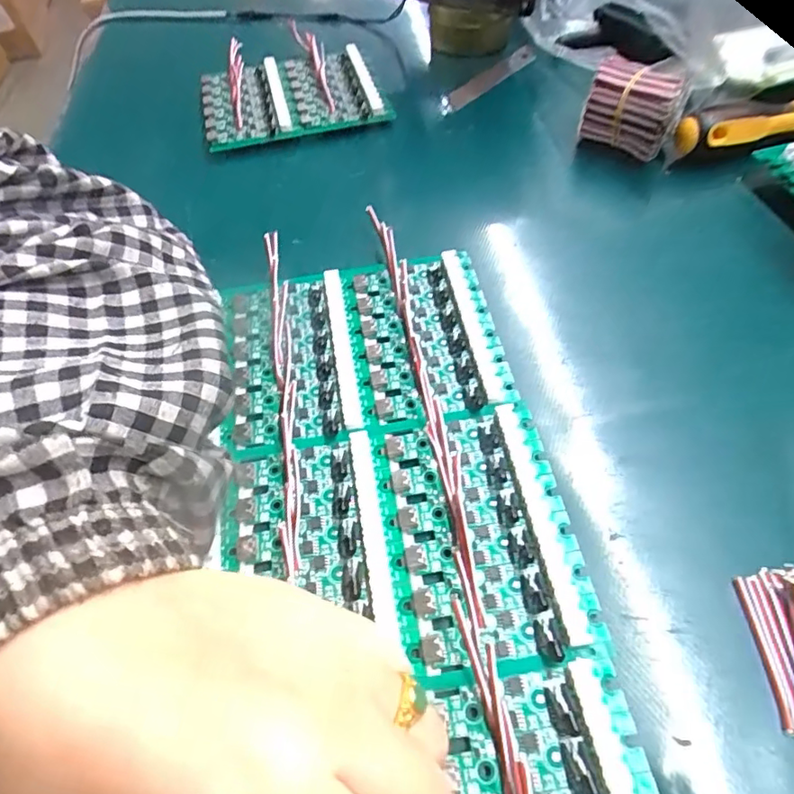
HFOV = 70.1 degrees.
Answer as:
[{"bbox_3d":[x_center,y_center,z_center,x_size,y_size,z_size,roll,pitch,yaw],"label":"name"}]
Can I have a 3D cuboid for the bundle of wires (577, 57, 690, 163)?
[{"bbox_3d":[0.135,-0.165,0.325,0.050,0.042,0.023,28,62,22],"label":"bundle of wires"}]

